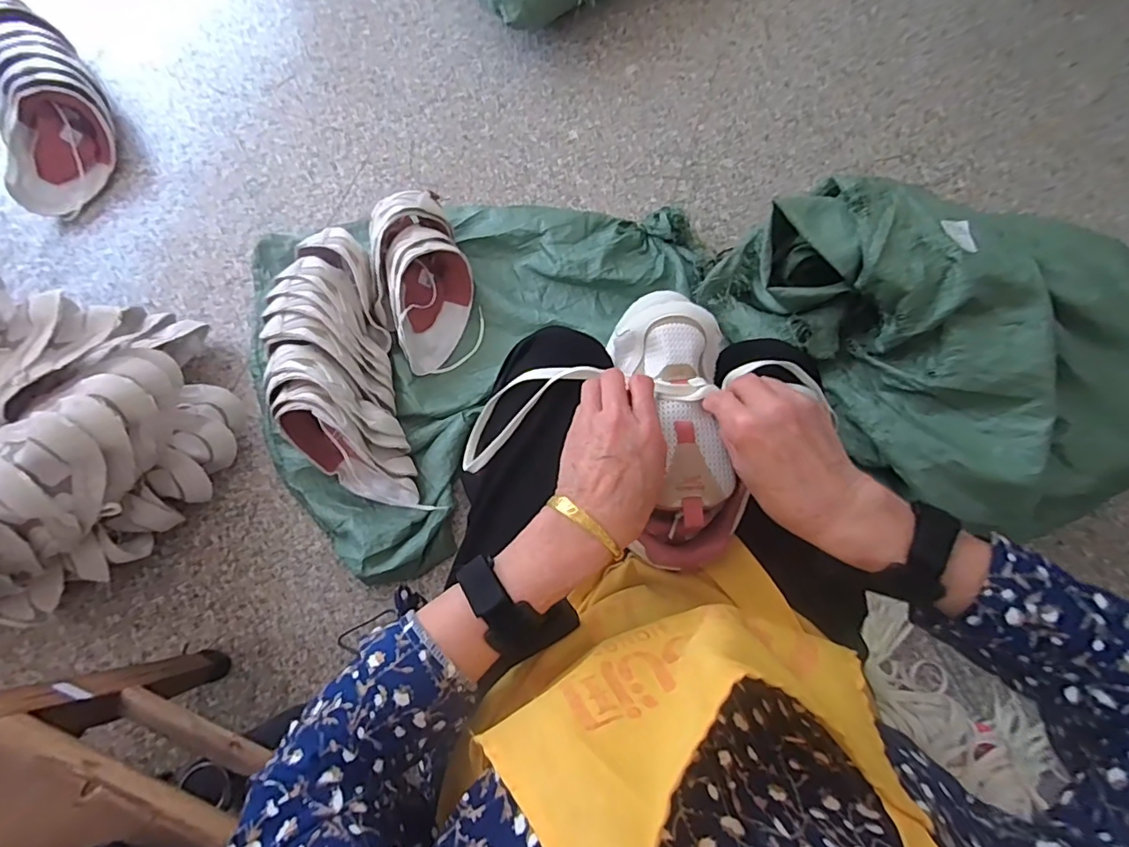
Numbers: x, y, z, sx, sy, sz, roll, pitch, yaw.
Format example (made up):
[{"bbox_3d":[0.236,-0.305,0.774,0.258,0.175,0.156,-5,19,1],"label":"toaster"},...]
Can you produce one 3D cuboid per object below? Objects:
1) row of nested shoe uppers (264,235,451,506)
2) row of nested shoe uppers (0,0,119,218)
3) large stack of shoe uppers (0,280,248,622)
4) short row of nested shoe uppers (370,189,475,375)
[{"bbox_3d":[-0.380,-0.081,0.907,0.180,0.168,0.475,-18,75,-6],"label":"row of nested shoe uppers"},{"bbox_3d":[-1.170,-0.759,1.155,0.258,0.141,0.675,-32,77,-9],"label":"row of nested shoe uppers"},{"bbox_3d":[-0.794,0.051,0.774,0.498,0.307,0.430,-28,77,-11],"label":"large stack of shoe uppers"},{"bbox_3d":[-0.261,-0.258,0.982,0.179,0.153,0.299,-23,75,-7],"label":"short row of nested shoe uppers"}]

